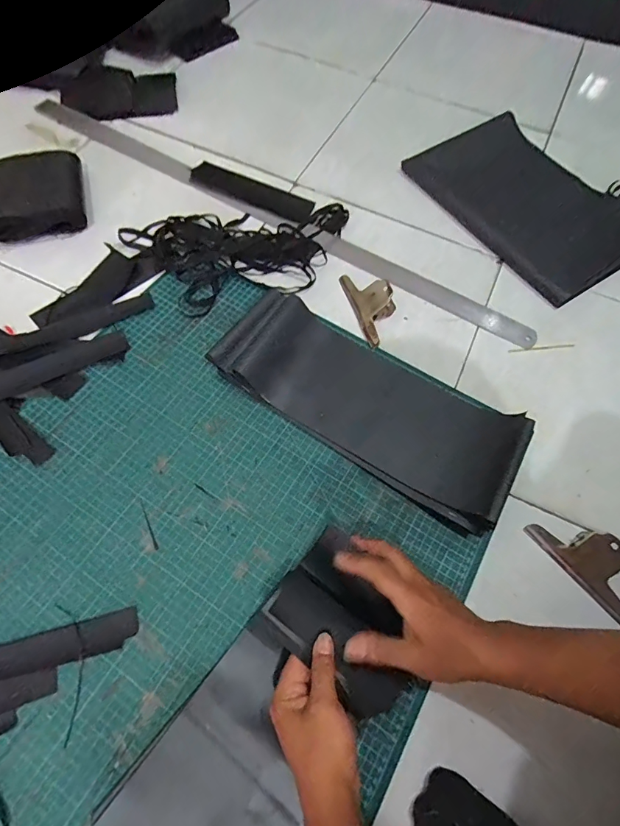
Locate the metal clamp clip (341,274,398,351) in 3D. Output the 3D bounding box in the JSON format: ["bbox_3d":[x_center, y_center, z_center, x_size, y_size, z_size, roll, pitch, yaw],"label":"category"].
[{"bbox_3d":[0.100,-0.174,0.637,0.065,0.043,0.135,-15,67,-10],"label":"metal clamp clip"}]

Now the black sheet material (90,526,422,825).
[{"bbox_3d":[-0.029,0.296,0.410,0.171,0.060,0.345,34,71,12],"label":"black sheet material"}]

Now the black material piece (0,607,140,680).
[{"bbox_3d":[-0.266,0.246,0.441,0.164,0.004,0.036,-12,66,-9],"label":"black material piece"}]

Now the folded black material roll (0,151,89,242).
[{"bbox_3d":[-0.499,-0.353,0.683,0.248,0.051,0.195,-9,66,-7],"label":"folded black material roll"}]

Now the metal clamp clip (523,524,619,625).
[{"bbox_3d":[0.327,0.167,0.491,0.054,0.042,0.124,-35,71,-18],"label":"metal clamp clip"}]

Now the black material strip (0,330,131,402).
[{"bbox_3d":[-0.379,-0.057,0.579,0.248,0.005,0.046,-27,69,-15],"label":"black material strip"}]

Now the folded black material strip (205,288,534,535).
[{"bbox_3d":[0.070,-0.023,0.564,0.413,0.044,0.160,32,67,11],"label":"folded black material strip"}]

